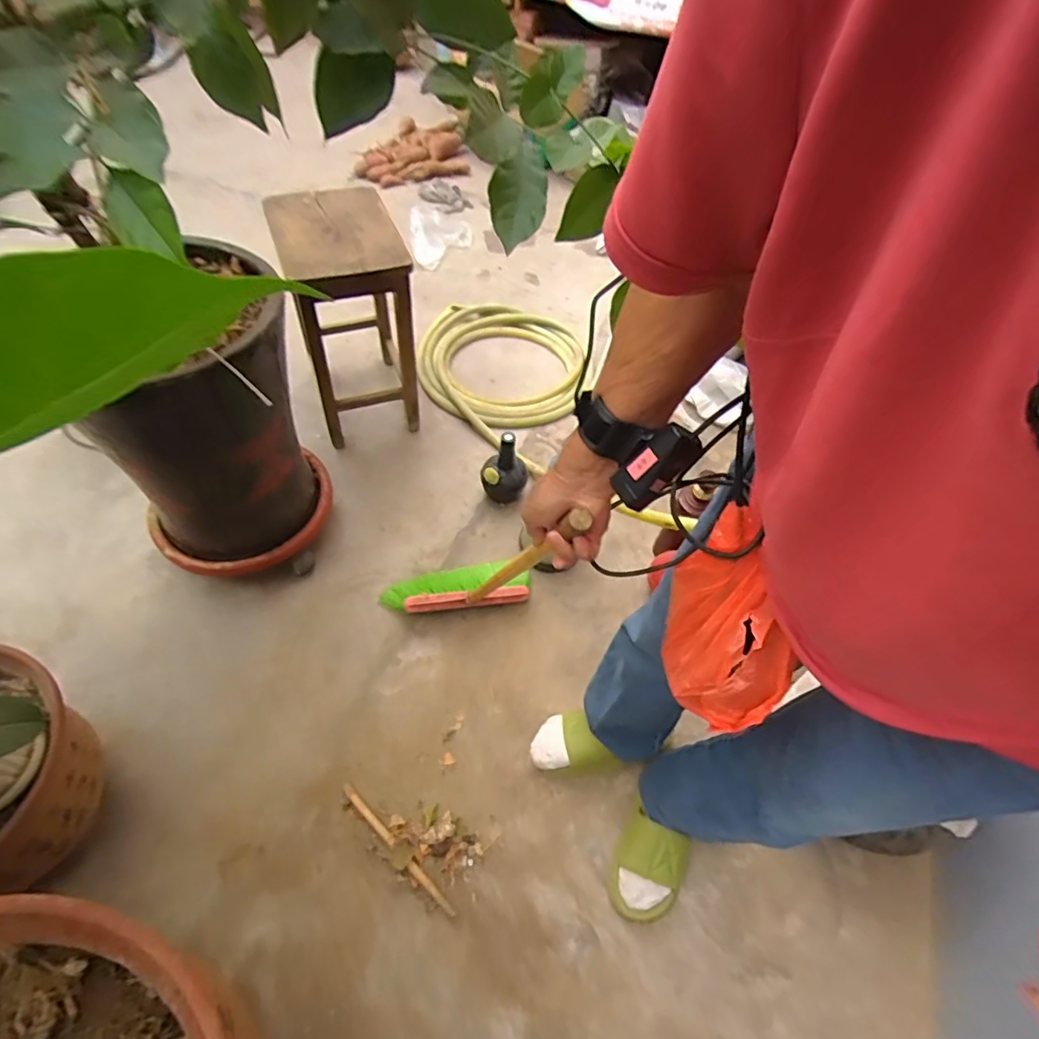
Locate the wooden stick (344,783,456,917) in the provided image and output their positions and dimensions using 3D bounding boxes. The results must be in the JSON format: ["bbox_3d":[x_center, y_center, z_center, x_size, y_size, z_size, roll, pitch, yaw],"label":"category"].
[{"bbox_3d":[-0.193,0.508,0.871,0.255,0.008,0.014,39,57,20],"label":"wooden stick"}]

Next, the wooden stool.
[{"bbox_3d":[-0.385,-0.455,1.310,0.238,0.444,0.353,-16,57,-20],"label":"wooden stool"}]

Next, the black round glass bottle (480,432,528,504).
[{"bbox_3d":[-0.032,-0.110,1.232,0.100,0.173,0.085,3,53,-6],"label":"black round glass bottle"}]

